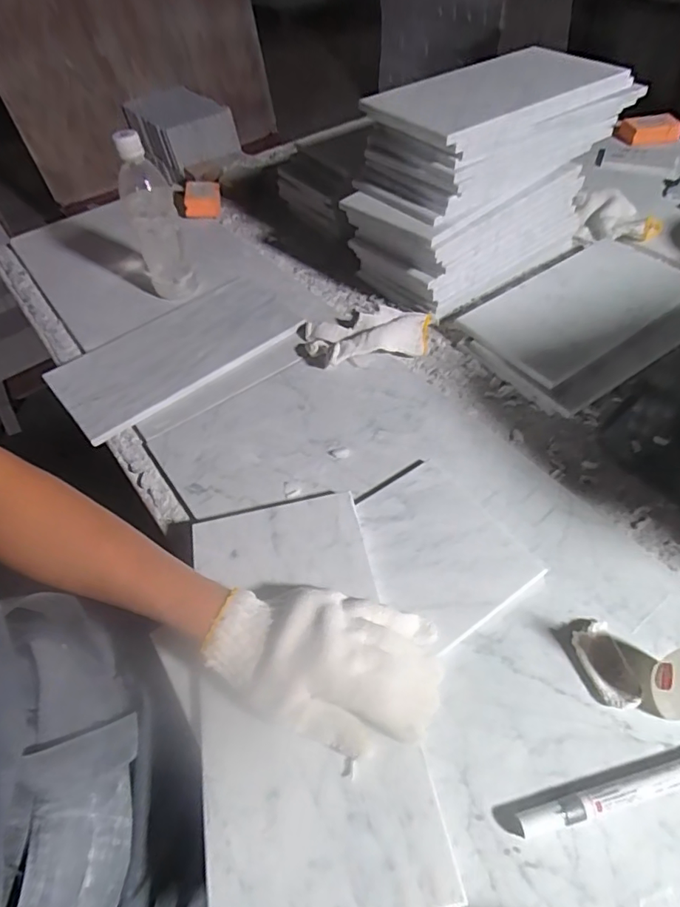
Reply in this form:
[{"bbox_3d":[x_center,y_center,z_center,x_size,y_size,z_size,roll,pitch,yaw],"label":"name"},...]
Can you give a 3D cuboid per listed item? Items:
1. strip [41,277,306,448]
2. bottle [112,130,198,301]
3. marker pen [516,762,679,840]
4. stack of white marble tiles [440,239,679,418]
[{"bbox_3d":[-0.208,-0.145,0.665,0.320,0.013,0.174,-36,57,-24],"label":"strip"},{"bbox_3d":[-0.249,-0.312,0.674,0.058,0.199,0.072,-18,51,-11],"label":"bottle"},{"bbox_3d":[0.187,0.225,0.334,0.144,0.013,0.014,-12,50,-7],"label":"marker pen"},{"bbox_3d":[0.316,-0.193,0.665,0.330,0.026,0.227,-30,54,-20],"label":"stack of white marble tiles"}]

